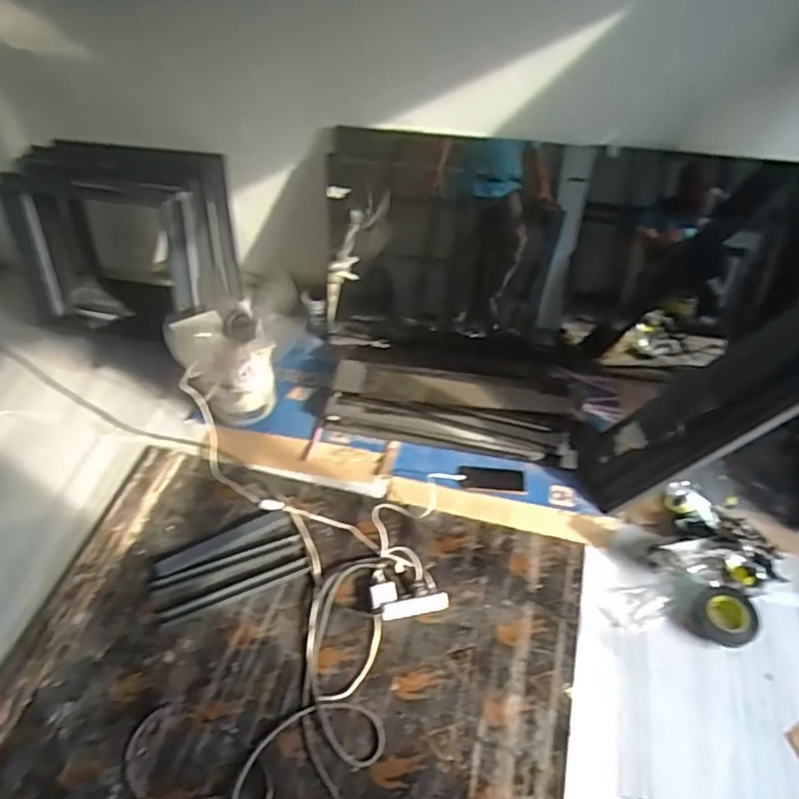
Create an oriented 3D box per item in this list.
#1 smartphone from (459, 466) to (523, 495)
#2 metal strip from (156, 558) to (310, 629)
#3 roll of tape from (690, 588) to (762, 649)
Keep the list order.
[{"bbox_3d":[0.254,0.222,1.679,0.170,0.010,0.090,5,48,6],"label":"smartphone"},{"bbox_3d":[-0.391,0.464,1.466,0.360,0.009,0.041,-18,50,-15],"label":"metal strip"},{"bbox_3d":[0.742,0.496,1.394,0.136,0.050,0.126,-3,48,-1],"label":"roll of tape"}]

